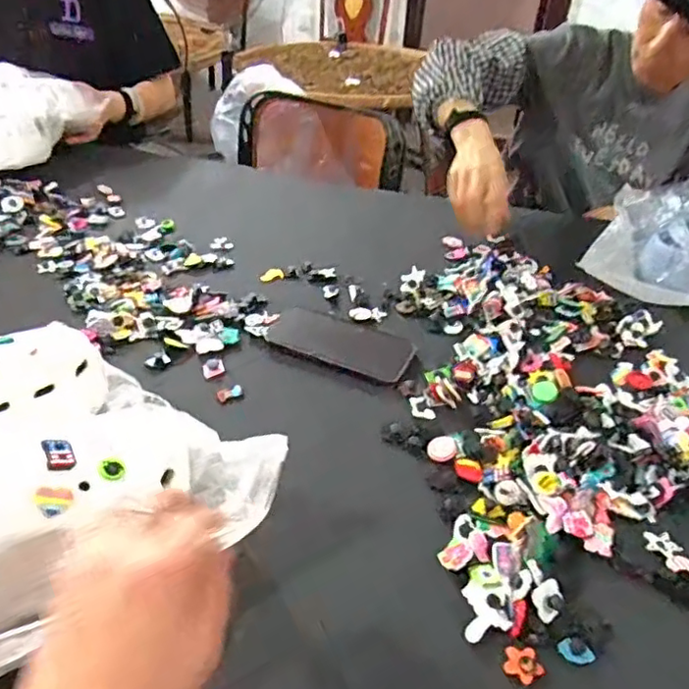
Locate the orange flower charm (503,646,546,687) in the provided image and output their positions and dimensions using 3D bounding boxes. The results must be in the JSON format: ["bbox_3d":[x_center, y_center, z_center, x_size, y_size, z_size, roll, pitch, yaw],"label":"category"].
[{"bbox_3d":[0.121,0.217,0.419,0.026,0.012,0.021,20,39,21],"label":"orange flower charm"}]

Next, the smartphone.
[{"bbox_3d":[-0.004,-0.003,0.704,0.163,0.005,0.084,19,38,19],"label":"smartphone"}]

